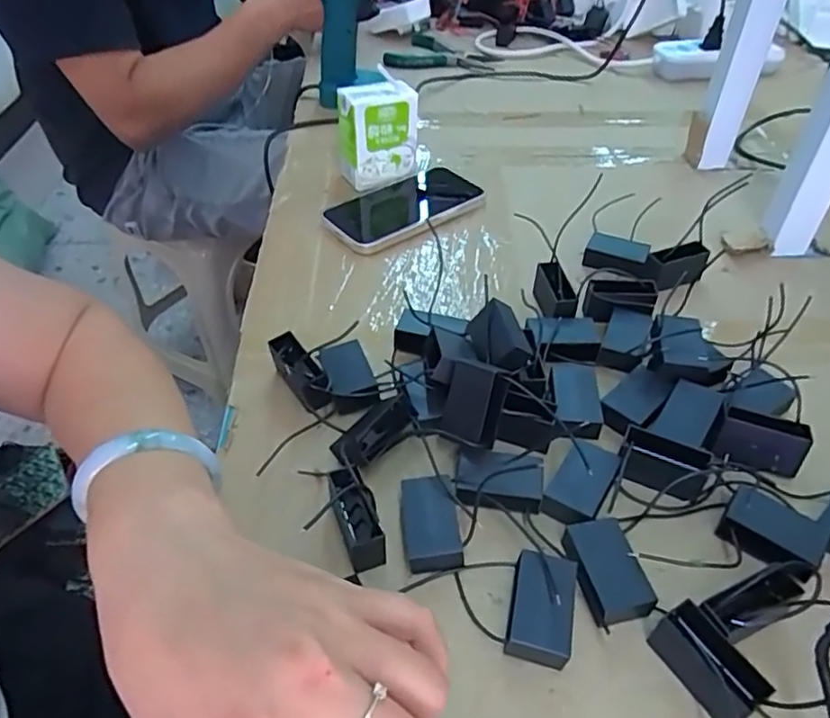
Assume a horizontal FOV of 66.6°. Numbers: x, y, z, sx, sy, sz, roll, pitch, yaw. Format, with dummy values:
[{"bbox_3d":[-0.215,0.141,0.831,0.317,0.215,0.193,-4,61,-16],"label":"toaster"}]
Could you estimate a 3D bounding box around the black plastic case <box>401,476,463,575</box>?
[{"bbox_3d":[0.008,0.090,0.339,0.029,0.019,0.050,-5,44,-5],"label":"black plastic case"}]

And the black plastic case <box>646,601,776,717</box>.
[{"bbox_3d":[0.132,0.139,0.287,0.020,0.029,0.047,-21,48,-21],"label":"black plastic case"}]

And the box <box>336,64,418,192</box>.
[{"bbox_3d":[-0.036,-0.212,0.596,0.070,0.091,0.045,-18,47,-18],"label":"box"}]

